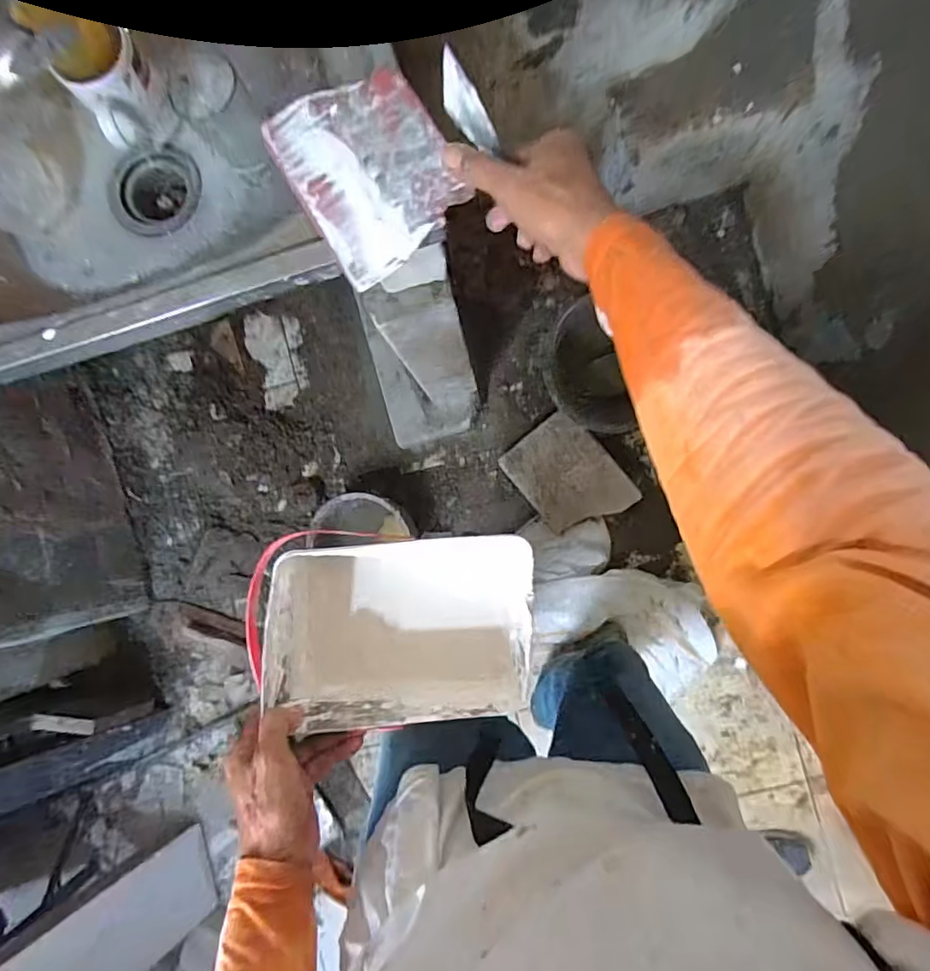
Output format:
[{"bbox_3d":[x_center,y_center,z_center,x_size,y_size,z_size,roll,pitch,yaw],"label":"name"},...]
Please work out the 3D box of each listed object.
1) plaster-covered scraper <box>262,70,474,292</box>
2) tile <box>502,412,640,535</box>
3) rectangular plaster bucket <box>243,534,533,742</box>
[{"bbox_3d":[-0.081,-0.270,0.477,0.129,0.007,0.166,-31,85,4],"label":"plaster-covered scraper"},{"bbox_3d":[0.231,-0.018,1.255,0.198,0.009,0.260,-39,96,12],"label":"tile"},{"bbox_3d":[-0.067,0.139,0.566,0.264,0.144,0.164,0,88,6],"label":"rectangular plaster bucket"}]

